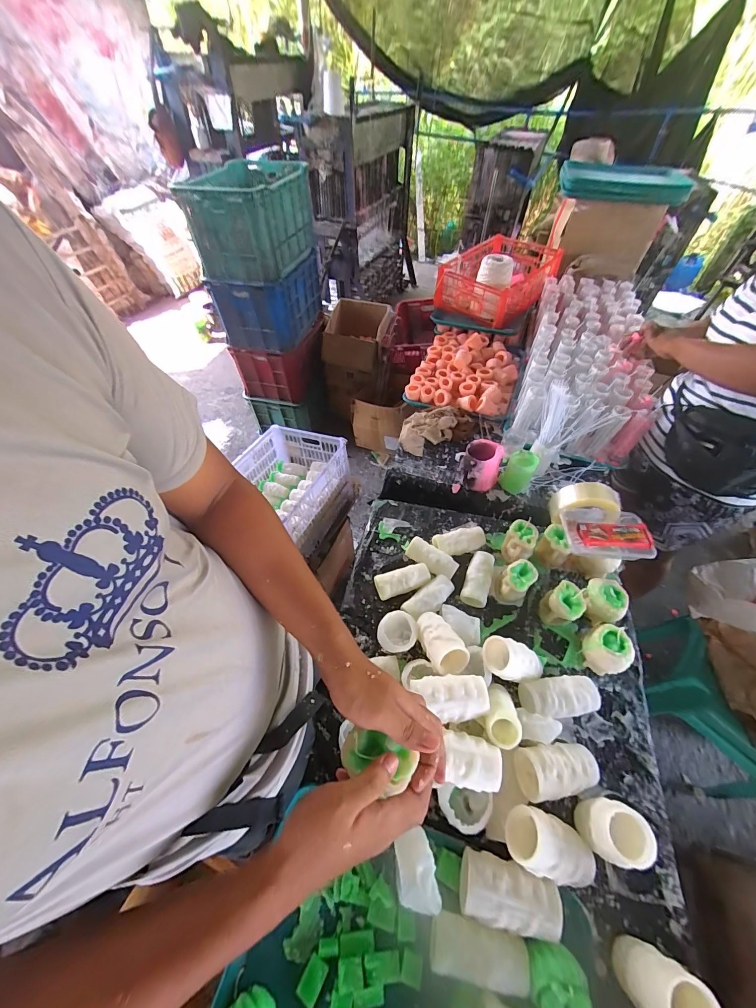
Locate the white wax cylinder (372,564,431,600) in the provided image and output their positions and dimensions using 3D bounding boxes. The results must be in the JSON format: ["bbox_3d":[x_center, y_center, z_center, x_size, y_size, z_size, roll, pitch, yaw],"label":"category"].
[{"bbox_3d":[0.052,0.166,0.738,0.119,0.048,0.052,-13,54,-10],"label":"white wax cylinder"}]

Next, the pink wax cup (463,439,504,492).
[{"bbox_3d":[0.266,-0.098,0.885,0.091,0.108,0.091,0,53,0],"label":"pink wax cup"}]

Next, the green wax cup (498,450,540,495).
[{"bbox_3d":[0.362,-0.082,0.892,0.071,0.100,0.074,17,55,12],"label":"green wax cup"}]

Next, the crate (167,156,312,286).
[{"bbox_3d":[-0.492,-1.137,1.378,0.359,0.275,0.479,11,54,8],"label":"crate"}]

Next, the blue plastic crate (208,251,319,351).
[{"bbox_3d":[-0.482,-0.928,1.573,0.339,0.258,0.405,9,53,6],"label":"blue plastic crate"}]

